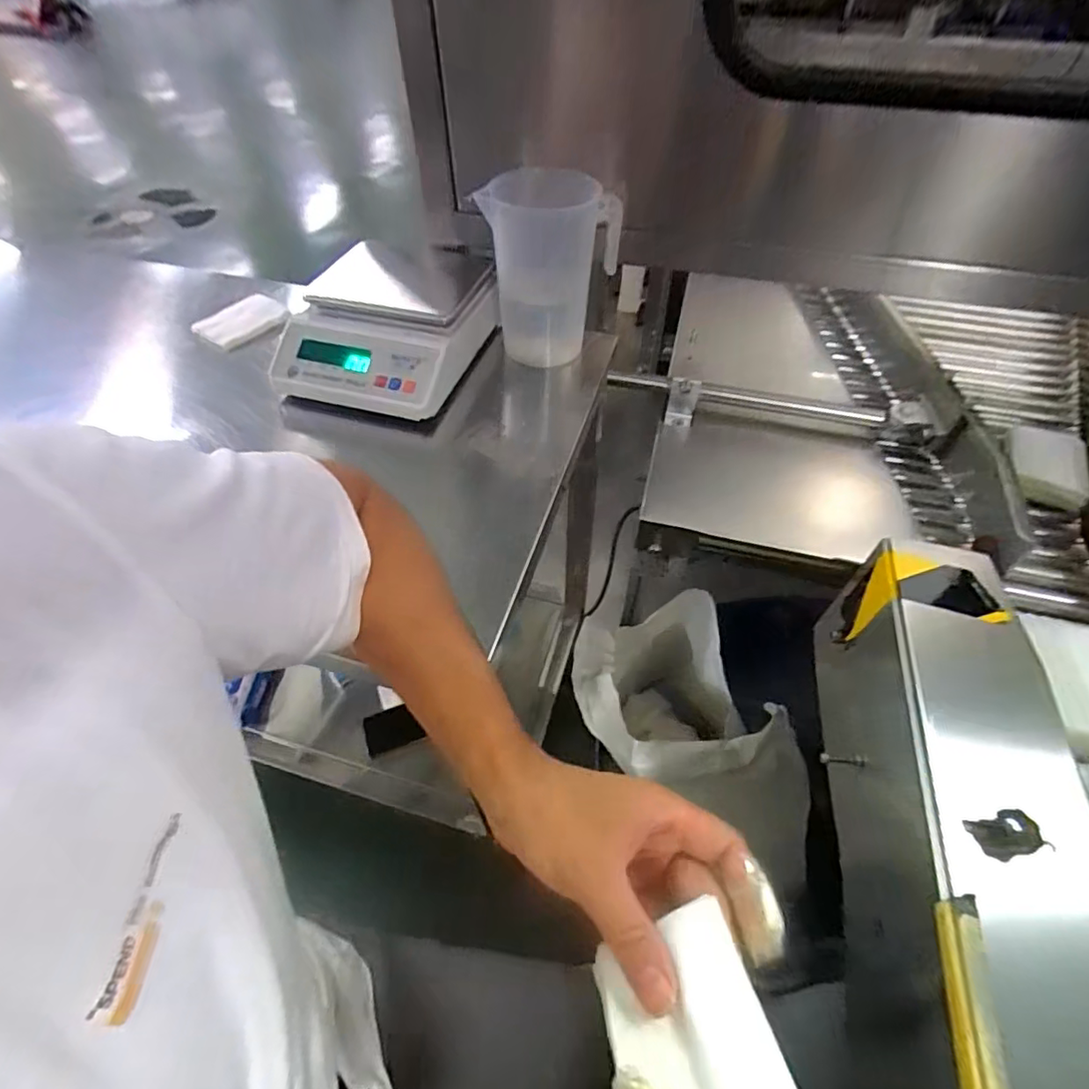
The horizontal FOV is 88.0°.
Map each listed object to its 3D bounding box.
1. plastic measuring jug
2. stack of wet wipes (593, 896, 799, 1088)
[{"bbox_3d":[0.009,-0.304,0.639,0.128,0.189,0.125,9,52,8],"label":"plastic measuring jug"},{"bbox_3d":[0.066,0.224,0.250,0.072,0.012,0.096,-30,36,6],"label":"stack of wet wipes"}]

